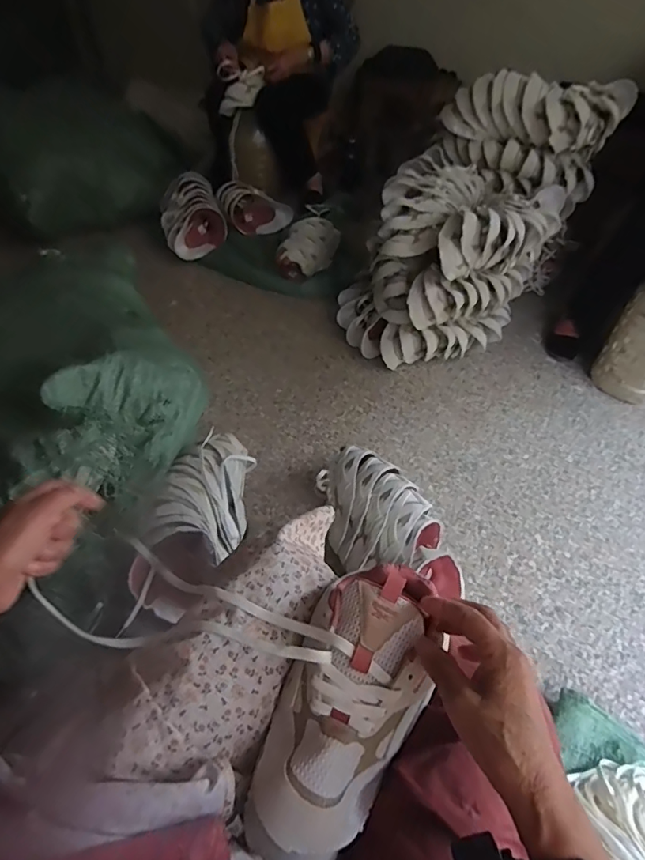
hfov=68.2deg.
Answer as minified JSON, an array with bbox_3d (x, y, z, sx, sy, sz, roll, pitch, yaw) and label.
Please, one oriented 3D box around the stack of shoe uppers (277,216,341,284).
[{"bbox_3d":[-0.048,-0.618,1.615,0.140,0.125,0.274,21,50,14],"label":"stack of shoe uppers"}]

